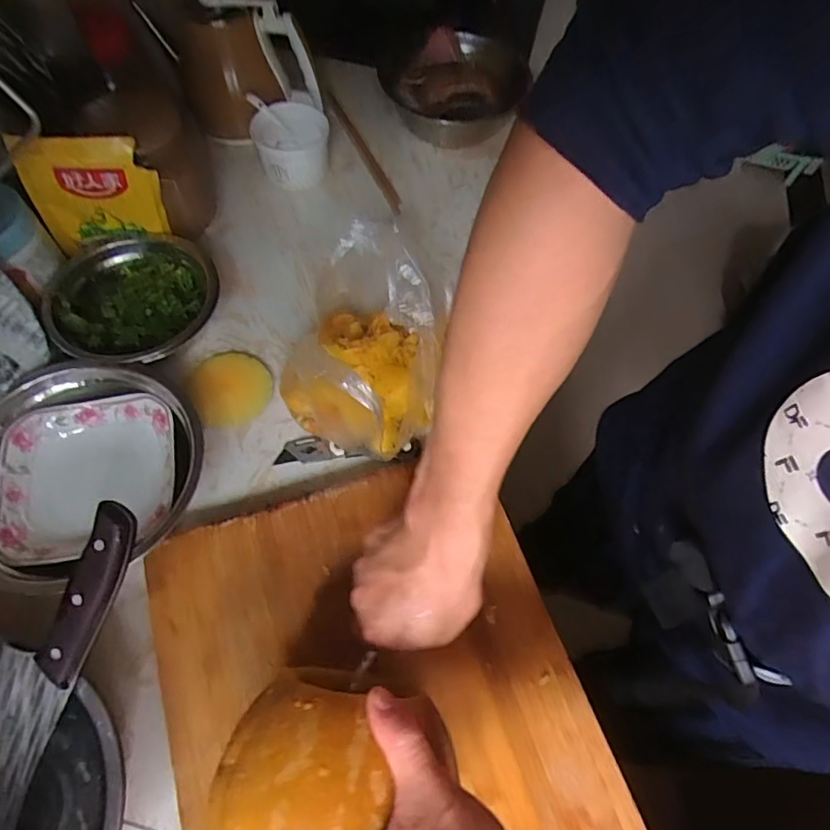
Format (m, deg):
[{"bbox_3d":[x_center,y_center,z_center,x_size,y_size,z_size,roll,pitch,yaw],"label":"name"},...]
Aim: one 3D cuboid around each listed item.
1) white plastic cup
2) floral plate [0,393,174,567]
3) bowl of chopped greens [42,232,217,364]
[{"bbox_3d":[-0.156,-0.342,0.690,0.091,0.073,0.090,2,62,-3],"label":"white plastic cup"},{"bbox_3d":[-0.296,0.059,0.500,0.146,0.047,0.145,2,62,-3],"label":"floral plate"},{"bbox_3d":[-0.288,-0.116,0.583,0.162,0.066,0.182,16,62,5],"label":"bowl of chopped greens"}]

